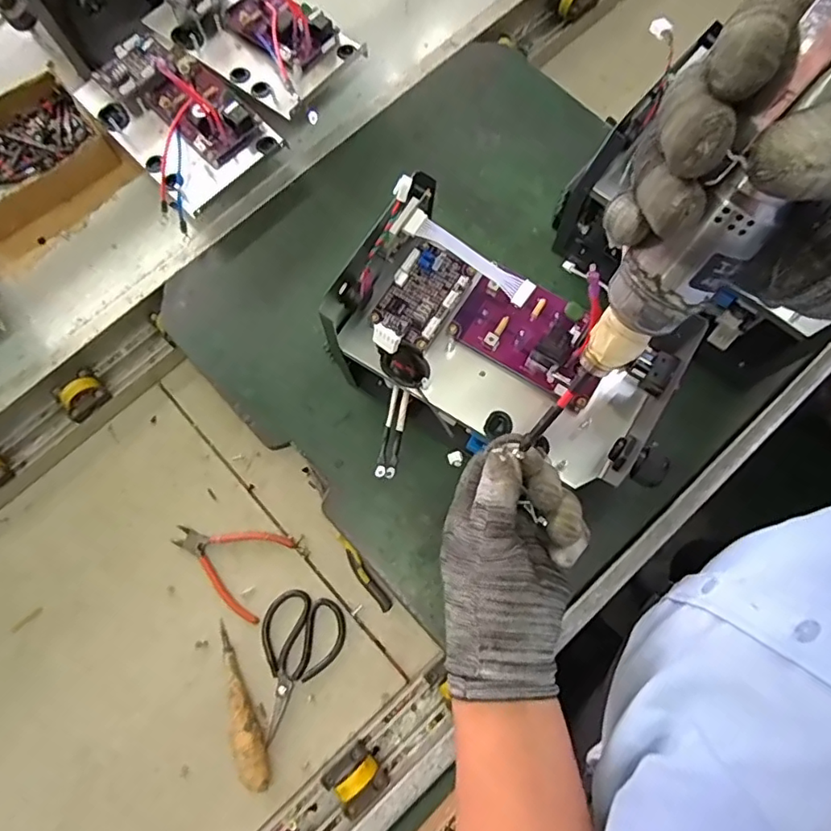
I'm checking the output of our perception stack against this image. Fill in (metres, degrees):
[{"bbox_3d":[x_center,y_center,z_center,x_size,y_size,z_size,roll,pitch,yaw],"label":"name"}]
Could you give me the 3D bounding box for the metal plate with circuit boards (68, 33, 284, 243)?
[{"bbox_3d":[-0.307,-0.371,0.705,0.167,0.063,0.251,-43,81,-6],"label":"metal plate with circuit boards"}]

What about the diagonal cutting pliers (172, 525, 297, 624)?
[{"bbox_3d":[-0.231,0.174,0.675,0.139,0.013,0.100,21,77,7],"label":"diagonal cutting pliers"}]

